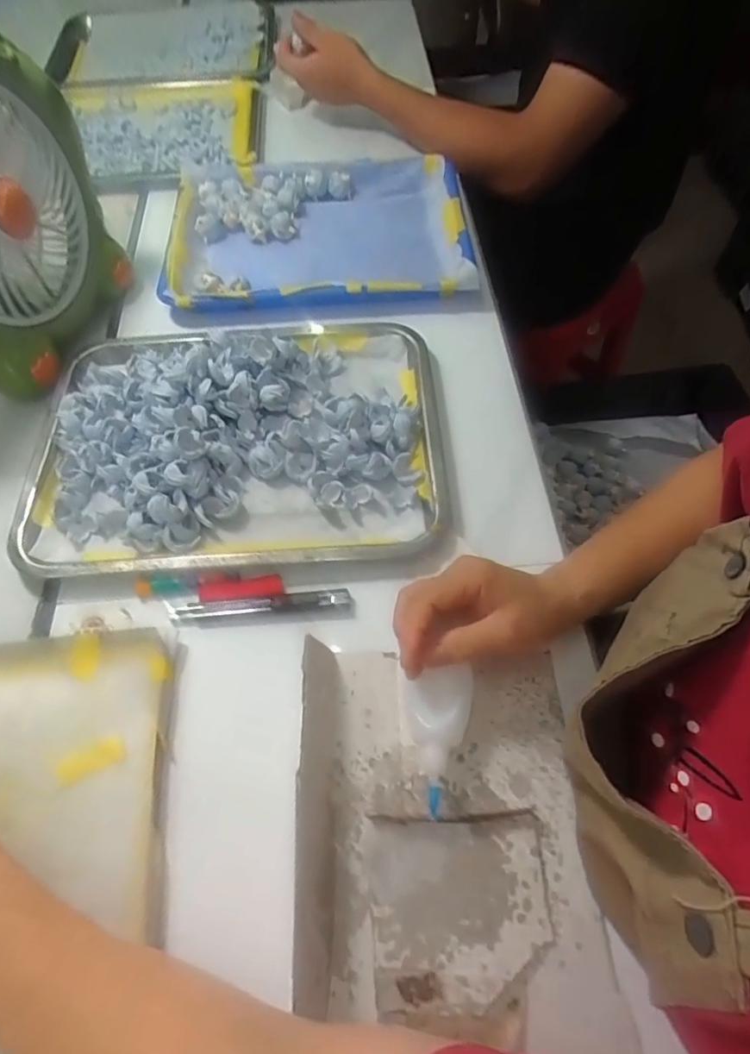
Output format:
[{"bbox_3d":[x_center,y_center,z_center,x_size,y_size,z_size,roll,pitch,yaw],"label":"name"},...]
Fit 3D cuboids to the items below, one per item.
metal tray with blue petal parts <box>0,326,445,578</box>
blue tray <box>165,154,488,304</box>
[{"bbox_3d":[-0.118,-0.088,0.488,0.351,0.043,0.262,-3,59,0],"label":"metal tray with blue petal parts"},{"bbox_3d":[-0.062,-0.333,0.653,0.331,0.049,0.257,-3,59,0],"label":"blue tray"}]

